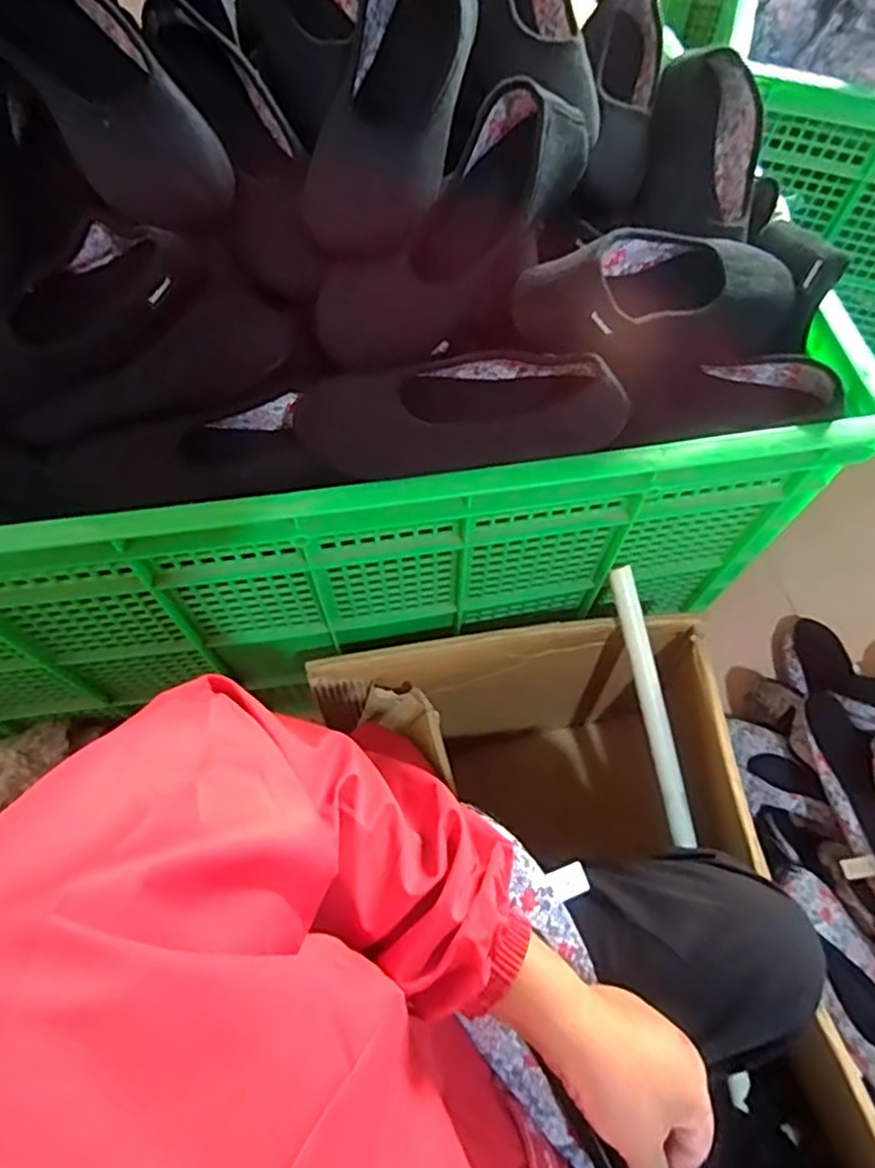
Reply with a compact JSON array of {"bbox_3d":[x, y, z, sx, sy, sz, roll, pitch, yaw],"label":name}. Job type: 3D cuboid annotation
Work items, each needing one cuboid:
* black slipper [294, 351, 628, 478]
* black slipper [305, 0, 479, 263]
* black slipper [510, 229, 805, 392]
[{"bbox_3d":[0.017,-0.139,0.513,0.243,0.058,0.082,-4,63,-2],"label":"black slipper"},{"bbox_3d":[-0.036,-0.365,0.499,0.102,0.053,0.235,12,87,6],"label":"black slipper"},{"bbox_3d":[0.183,-0.238,0.537,0.262,0.080,0.097,-11,63,-20],"label":"black slipper"}]

